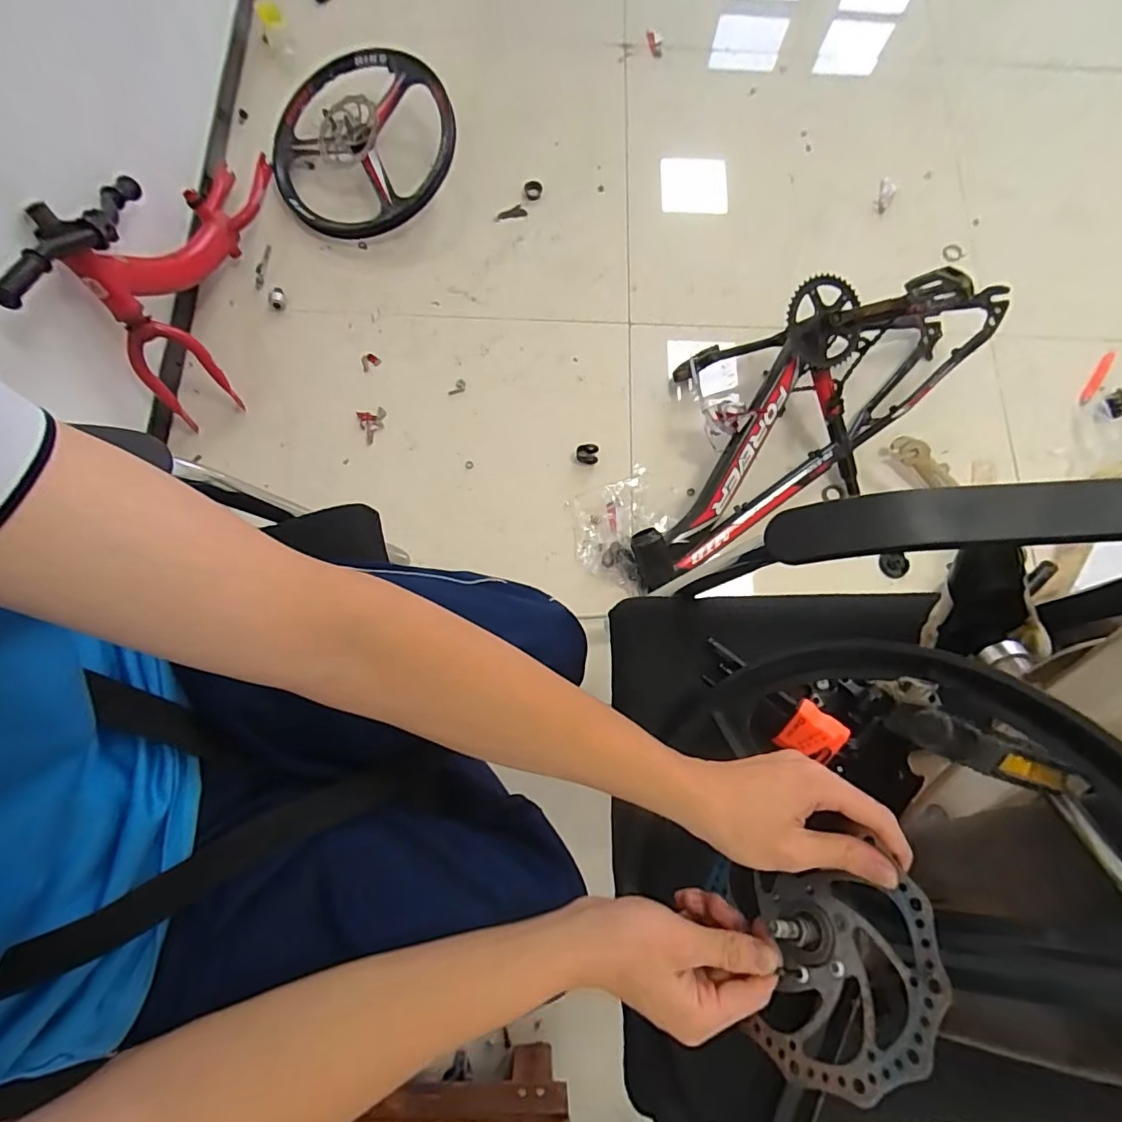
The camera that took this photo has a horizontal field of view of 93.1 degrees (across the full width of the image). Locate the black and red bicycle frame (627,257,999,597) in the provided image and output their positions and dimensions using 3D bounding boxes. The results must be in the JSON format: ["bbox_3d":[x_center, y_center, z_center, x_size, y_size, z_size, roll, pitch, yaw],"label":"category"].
[{"bbox_3d":[0.434,-0.338,1.000,0.879,0.258,0.366,-39,81,-10],"label":"black and red bicycle frame"}]

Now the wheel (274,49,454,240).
[{"bbox_3d":[-0.419,-0.904,1.162,0.361,0.165,0.424,40,79,7],"label":"wheel"}]

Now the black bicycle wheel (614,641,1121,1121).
[{"bbox_3d":[0.196,0.249,0.361,0.101,0.386,0.400,31,45,-31],"label":"black bicycle wheel"}]

